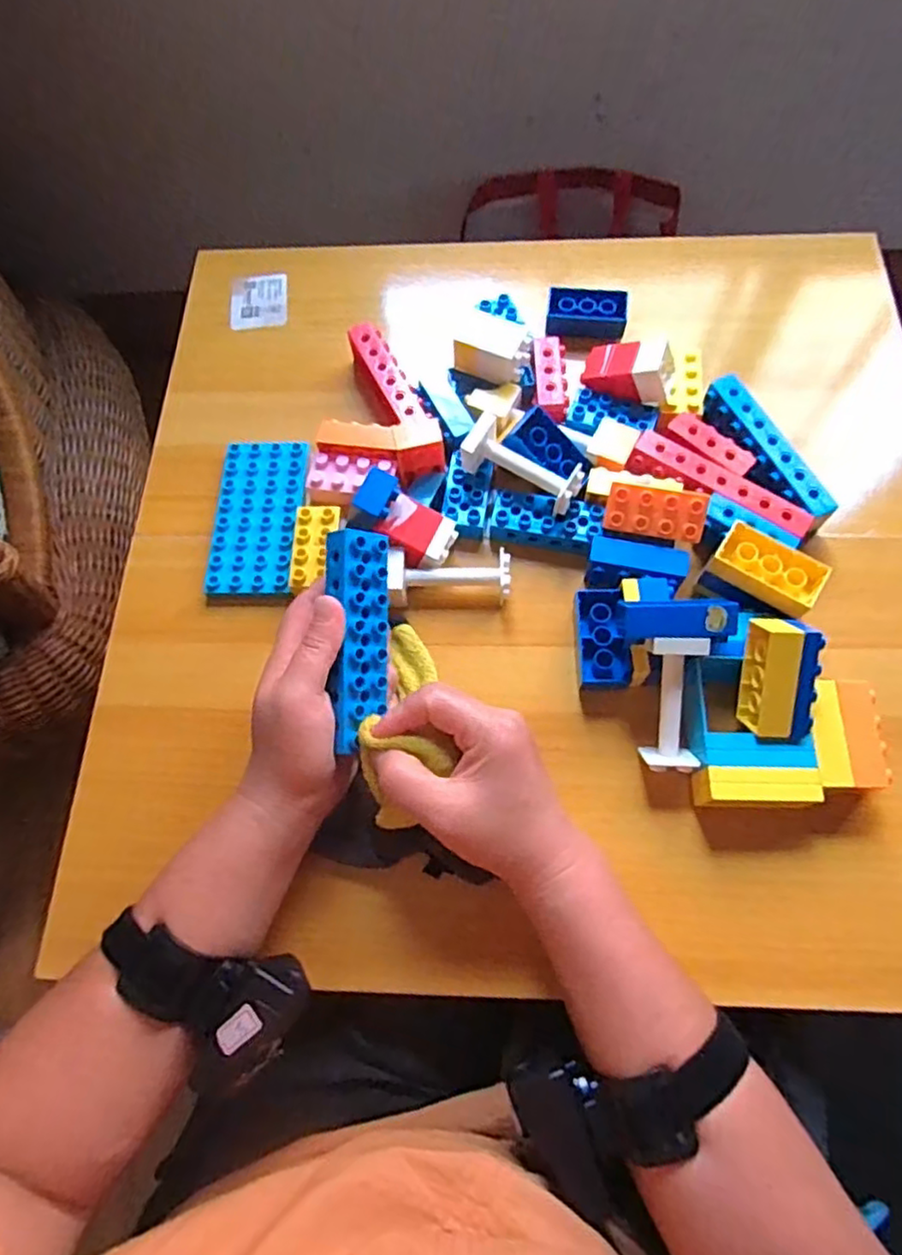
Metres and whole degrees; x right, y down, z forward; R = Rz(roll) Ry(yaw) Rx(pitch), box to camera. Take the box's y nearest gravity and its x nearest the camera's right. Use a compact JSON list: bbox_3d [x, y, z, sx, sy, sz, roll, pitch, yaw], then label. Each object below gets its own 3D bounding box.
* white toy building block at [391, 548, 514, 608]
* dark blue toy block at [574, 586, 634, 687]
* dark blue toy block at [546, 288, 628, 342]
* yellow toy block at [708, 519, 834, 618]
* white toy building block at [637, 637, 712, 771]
[{"bbox_3d":[0.000,-0.033,0.454,0.081,0.033,0.034,-2,68,1],"label":"white toy building block"},{"bbox_3d":[0.098,0.007,0.429,0.030,0.019,0.064,-4,81,0],"label":"dark blue toy block"},{"bbox_3d":[0.109,-0.254,0.537,0.062,0.021,0.036,2,68,3],"label":"dark blue toy block"},{"bbox_3d":[0.199,-0.037,0.415,0.064,0.019,0.035,38,75,16],"label":"yellow toy block"},{"bbox_3d":[0.133,0.044,0.399,0.030,0.021,0.081,2,103,3],"label":"white toy building block"}]

